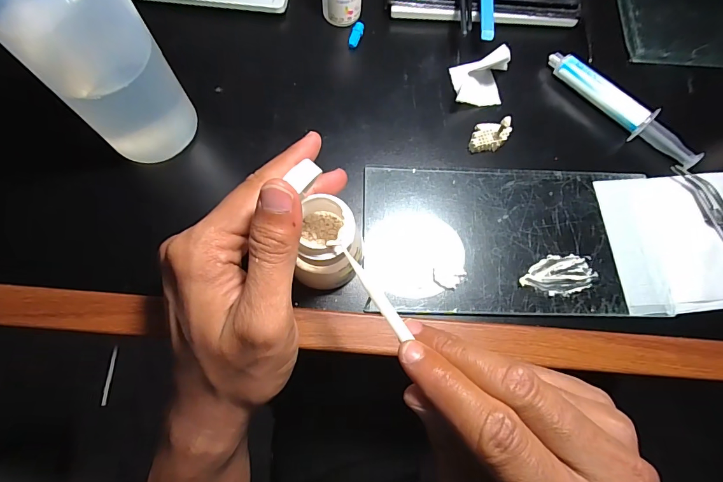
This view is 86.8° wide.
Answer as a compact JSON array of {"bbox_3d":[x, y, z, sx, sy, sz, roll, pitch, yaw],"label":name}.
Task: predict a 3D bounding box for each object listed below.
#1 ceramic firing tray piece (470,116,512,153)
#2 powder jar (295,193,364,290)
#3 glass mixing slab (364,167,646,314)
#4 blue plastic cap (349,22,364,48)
[{"bbox_3d":[0.093,-0.075,0.275,0.031,0.011,0.019,-10,75,-5],"label":"ceramic firing tray piece"},{"bbox_3d":[-0.019,0.002,0.218,0.039,0.061,0.043,10,74,1],"label":"powder jar"},{"bbox_3d":[0.087,-0.002,0.257,0.166,0.004,0.100,0,74,-2],"label":"glass mixing slab"},{"bbox_3d":[-0.004,-0.161,0.299,0.008,0.005,0.022,21,88,4],"label":"blue plastic cap"}]

